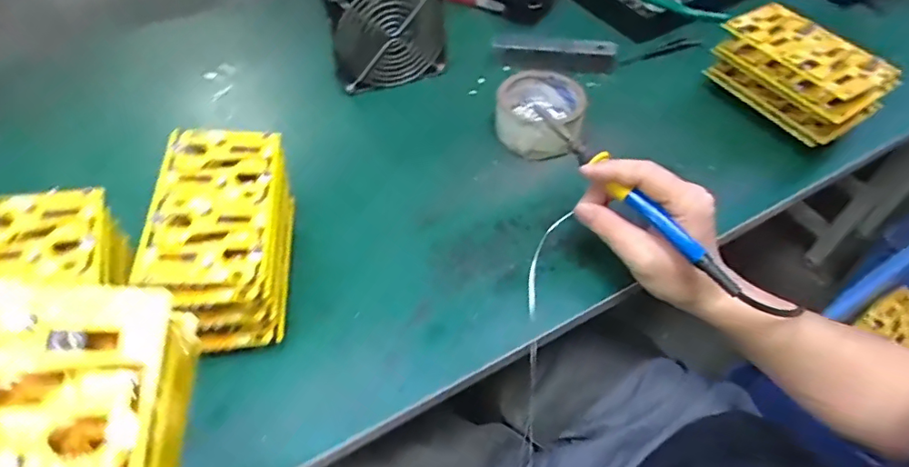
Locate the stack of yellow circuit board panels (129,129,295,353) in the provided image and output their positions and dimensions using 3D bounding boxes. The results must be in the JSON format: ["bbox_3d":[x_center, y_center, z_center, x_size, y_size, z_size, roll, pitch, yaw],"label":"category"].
[{"bbox_3d":[-0.169,0.000,0.401,0.086,0.080,0.151,-6,52,-3],"label":"stack of yellow circuit board panels"}]

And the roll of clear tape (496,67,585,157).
[{"bbox_3d":[0.087,-0.119,0.552,0.089,0.053,0.092,0,52,1],"label":"roll of clear tape"}]

